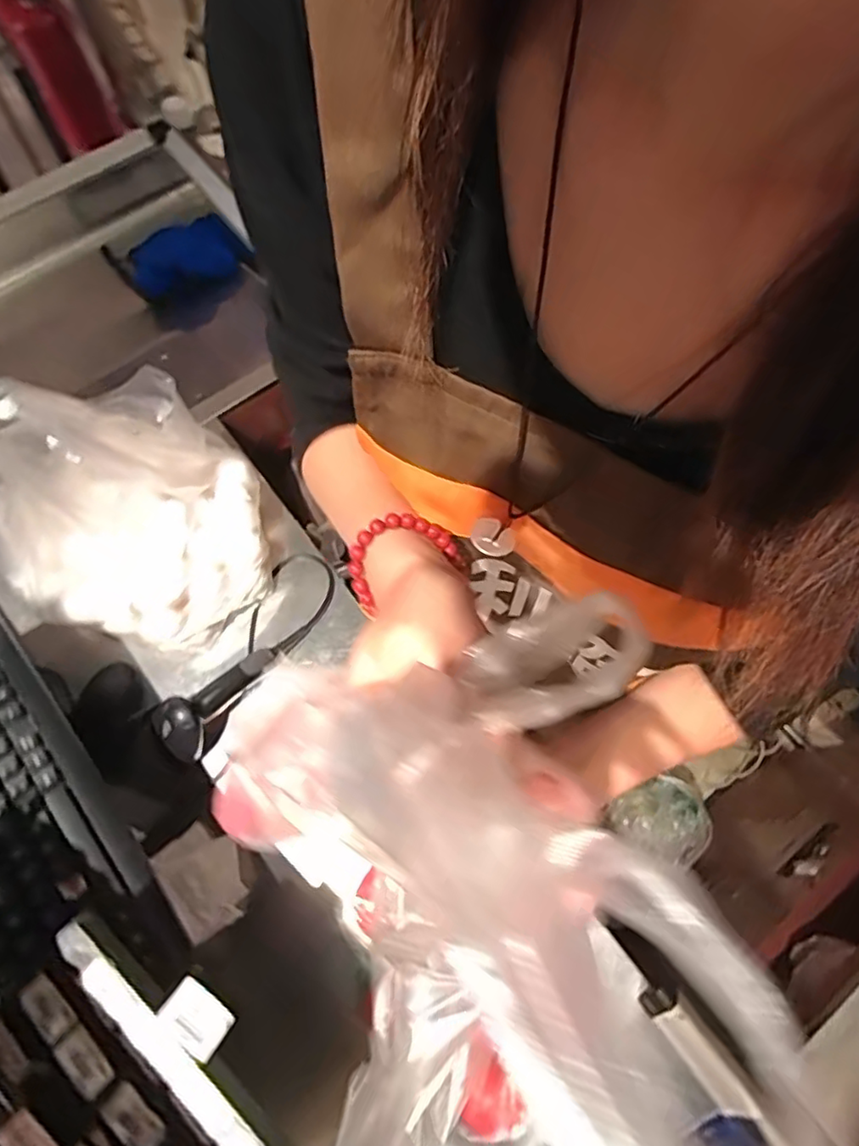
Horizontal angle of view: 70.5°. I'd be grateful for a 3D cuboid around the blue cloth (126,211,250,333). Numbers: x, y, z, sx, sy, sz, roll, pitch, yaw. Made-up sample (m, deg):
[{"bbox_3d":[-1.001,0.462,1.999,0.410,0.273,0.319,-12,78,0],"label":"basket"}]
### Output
[{"bbox_3d":[-0.414,-0.520,1.048,0.191,0.099,0.135,-28,71,-9],"label":"blue cloth"}]

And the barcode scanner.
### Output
[{"bbox_3d":[-0.238,0.139,0.664,0.063,0.069,0.156,39,75,15],"label":"barcode scanner"}]

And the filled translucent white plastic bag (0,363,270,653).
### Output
[{"bbox_3d":[-0.316,-0.066,0.605,0.235,0.274,0.257,24,72,10],"label":"filled translucent white plastic bag"}]

